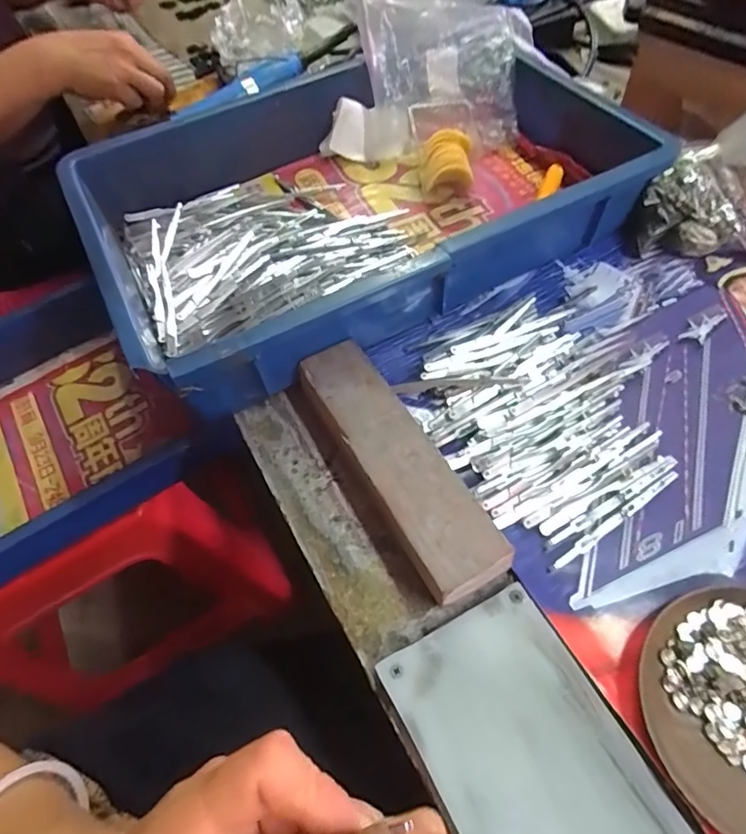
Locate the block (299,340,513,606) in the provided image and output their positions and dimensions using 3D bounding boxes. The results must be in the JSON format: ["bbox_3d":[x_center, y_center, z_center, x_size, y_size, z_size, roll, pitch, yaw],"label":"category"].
[{"bbox_3d":[0.011,0.028,0.327,0.049,0.033,0.182,-28,61,-13],"label":"block"}]

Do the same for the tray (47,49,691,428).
[{"bbox_3d":[0.003,-0.195,0.437,0.452,0.077,0.276,-27,60,-12],"label":"tray"}]

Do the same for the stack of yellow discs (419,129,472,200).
[{"bbox_3d":[0.067,-0.232,0.469,0.047,0.043,0.055,1,59,5],"label":"stack of yellow discs"}]

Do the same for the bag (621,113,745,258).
[{"bbox_3d":[0.267,-0.186,0.402,0.082,0.094,0.101,32,66,21],"label":"bag"}]

